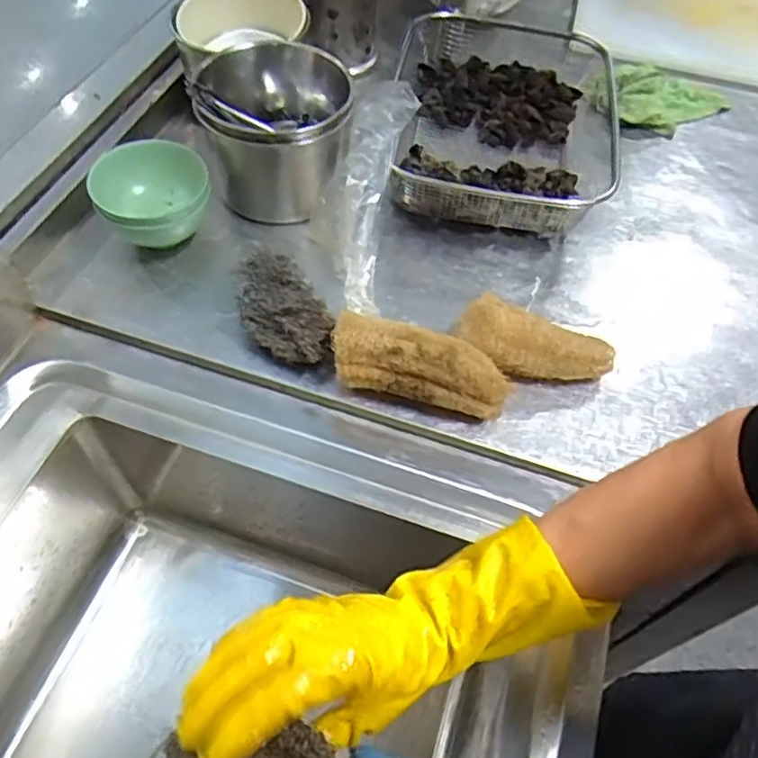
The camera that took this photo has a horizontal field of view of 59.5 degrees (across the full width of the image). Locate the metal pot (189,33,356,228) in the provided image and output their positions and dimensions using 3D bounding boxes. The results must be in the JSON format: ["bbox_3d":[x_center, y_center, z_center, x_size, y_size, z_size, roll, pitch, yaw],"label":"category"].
[{"bbox_3d":[-0.107,-0.258,0.697,0.145,0.148,0.148,2,54,-3],"label":"metal pot"}]

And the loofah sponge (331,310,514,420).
[{"bbox_3d":[0.035,-0.008,0.573,0.150,0.057,0.053,13,55,4],"label":"loofah sponge"}]

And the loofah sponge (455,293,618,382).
[{"bbox_3d":[0.139,-0.027,0.594,0.142,0.061,0.050,16,55,6],"label":"loofah sponge"}]

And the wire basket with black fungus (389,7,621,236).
[{"bbox_3d":[0.152,-0.323,0.809,0.270,0.092,0.423,14,55,5],"label":"wire basket with black fungus"}]

